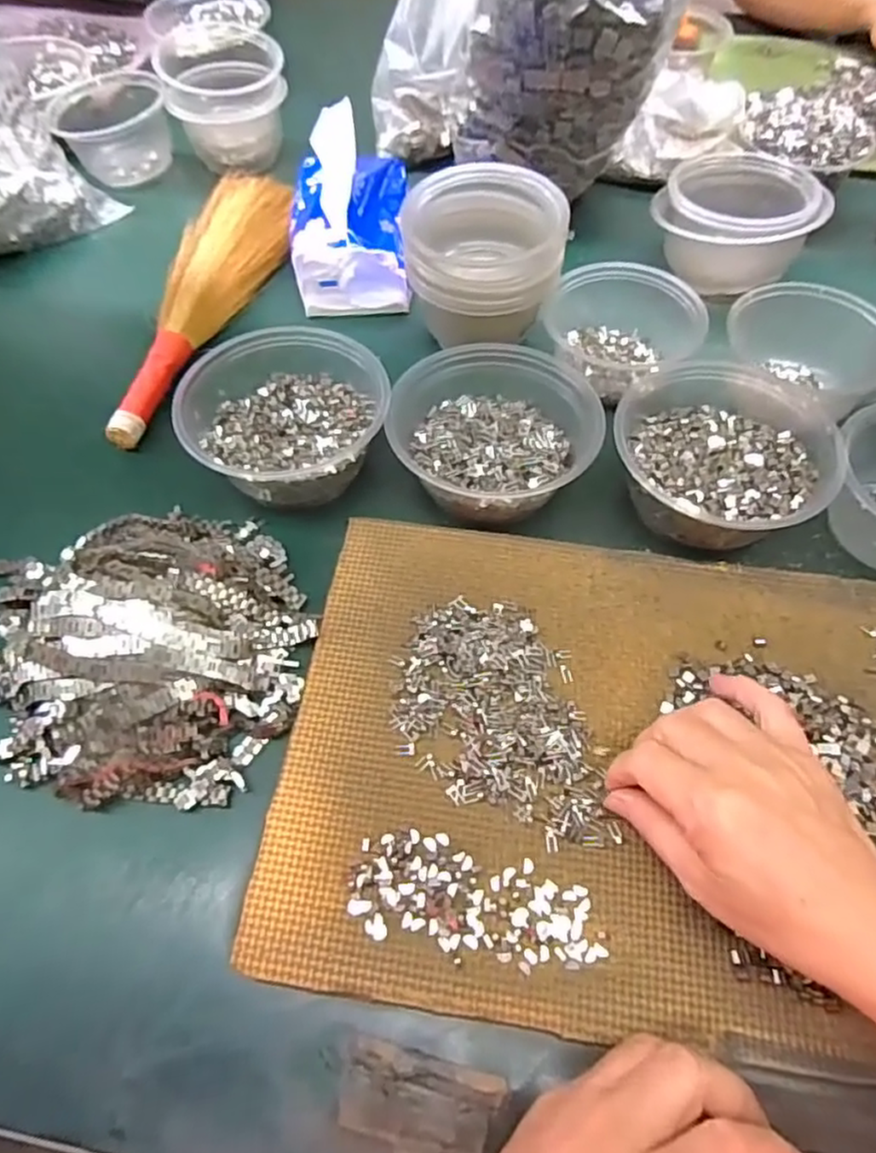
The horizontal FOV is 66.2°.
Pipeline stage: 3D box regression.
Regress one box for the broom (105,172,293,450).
[{"bbox_3d":[-0.193,-0.233,0.550,0.069,0.031,0.311,10,60,7],"label":"broom"}]

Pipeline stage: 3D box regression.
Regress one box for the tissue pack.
[{"bbox_3d":[-0.074,-0.305,0.558,0.090,0.096,0.134,-3,60,-1],"label":"tissue pack"}]

